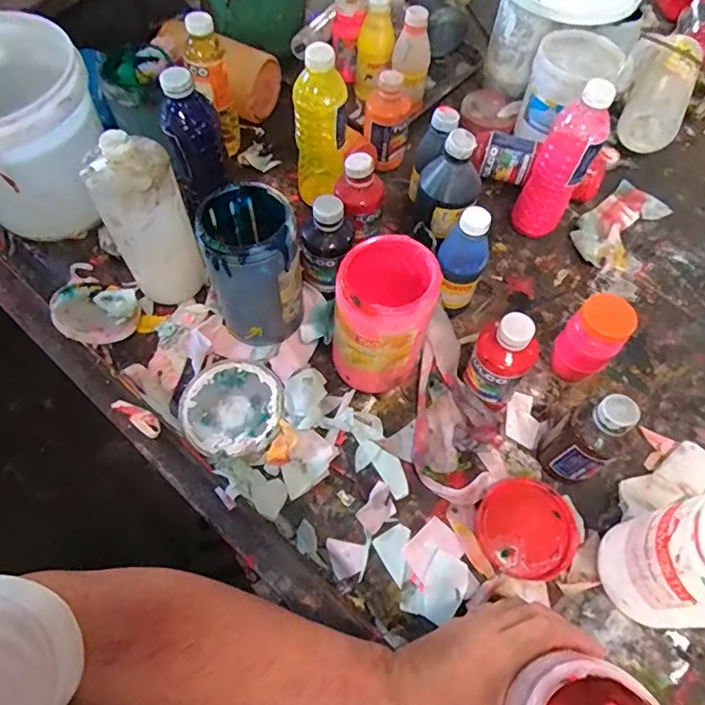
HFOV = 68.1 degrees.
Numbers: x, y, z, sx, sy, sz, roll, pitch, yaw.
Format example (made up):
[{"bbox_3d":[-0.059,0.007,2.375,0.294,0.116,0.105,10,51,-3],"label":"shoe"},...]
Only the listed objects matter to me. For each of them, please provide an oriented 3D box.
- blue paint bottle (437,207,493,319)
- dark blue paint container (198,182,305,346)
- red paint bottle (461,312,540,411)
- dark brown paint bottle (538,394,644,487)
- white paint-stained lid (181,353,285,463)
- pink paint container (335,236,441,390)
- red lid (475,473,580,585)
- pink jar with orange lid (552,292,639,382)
[{"bbox_3d":[0.124,-0.098,0.597,0.049,0.141,0.046,1,62,-1],"label":"blue paint bottle"},{"bbox_3d":[-0.107,-0.092,0.572,0.093,0.174,0.101,1,62,-1],"label":"dark blue paint container"},{"bbox_3d":[0.155,0.009,0.549,0.061,0.127,0.055,29,65,13],"label":"red paint bottle"},{"bbox_3d":[0.231,0.090,0.512,0.055,0.131,0.051,1,62,-1],"label":"dark brown paint bottle"},{"bbox_3d":[-0.132,0.061,0.579,0.110,0.017,0.113,1,62,-1],"label":"white paint-stained lid"},{"bbox_3d":[0.033,-0.033,0.540,0.093,0.158,0.103,11,62,4],"label":"pink paint container"},{"bbox_3d":[0.176,0.179,0.527,0.096,0.011,0.095,1,62,-1],"label":"red lid"},{"bbox_3d":[0.261,-0.012,0.575,0.052,0.107,0.057,1,62,-1],"label":"pink jar with orange lid"}]

